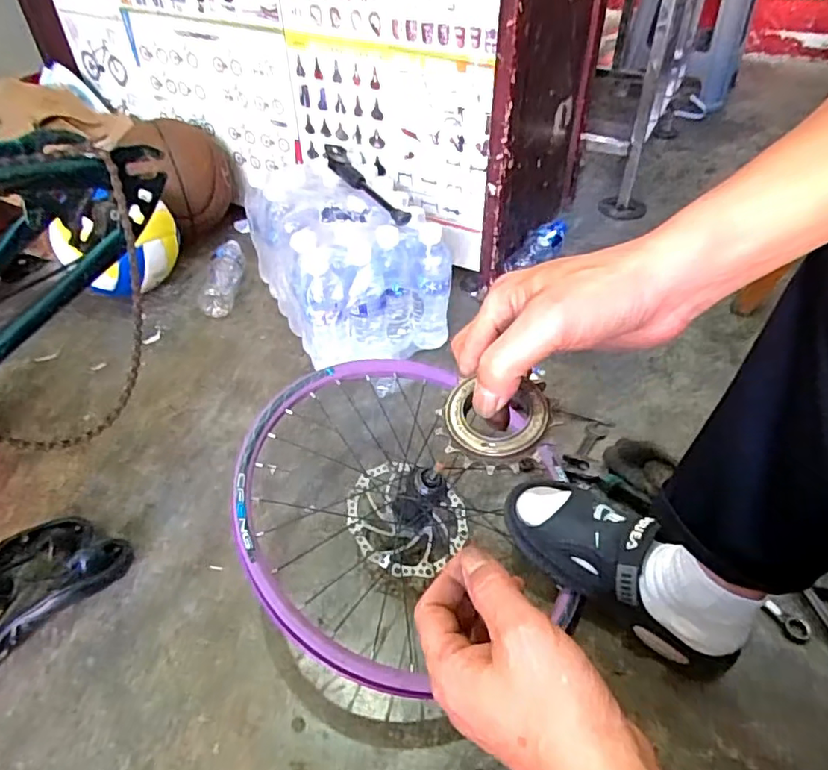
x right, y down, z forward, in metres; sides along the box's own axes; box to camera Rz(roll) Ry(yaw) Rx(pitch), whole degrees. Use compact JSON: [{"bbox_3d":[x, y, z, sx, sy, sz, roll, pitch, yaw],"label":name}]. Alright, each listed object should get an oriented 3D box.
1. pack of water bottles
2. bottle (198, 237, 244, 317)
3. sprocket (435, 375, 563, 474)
[{"bbox_3d":[-0.120,-0.214,1.003,0.230,0.218,0.340,-19,47,-18],"label":"pack of water bottles"},{"bbox_3d":[-0.367,-0.209,1.118,0.059,0.060,0.193,-1,44,-1],"label":"bottle"},{"bbox_3d":[0.045,0.021,0.309,0.060,0.017,0.054,-15,55,1],"label":"sprocket"}]

